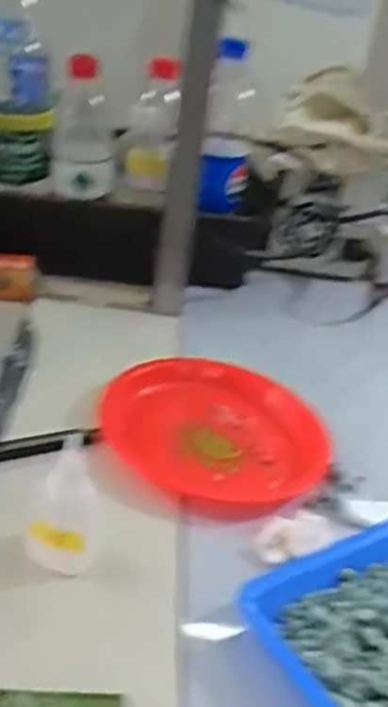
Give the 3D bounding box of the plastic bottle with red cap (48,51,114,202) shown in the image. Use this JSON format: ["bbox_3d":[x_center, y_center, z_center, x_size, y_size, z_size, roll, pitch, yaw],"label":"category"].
[{"bbox_3d":[-0.118,-0.241,0.772,0.068,0.138,0.059,5,30,-8],"label":"plastic bottle with red cap"}]

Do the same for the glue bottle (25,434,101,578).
[{"bbox_3d":[-0.077,0.092,0.428,0.043,0.075,0.031,2,31,-12],"label":"glue bottle"}]

